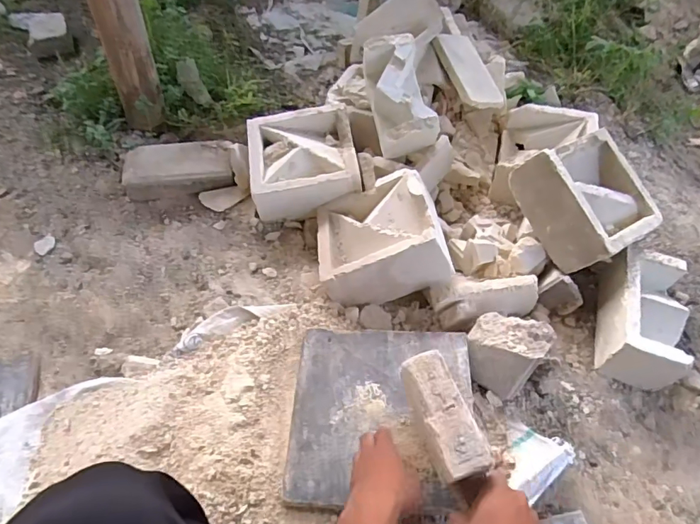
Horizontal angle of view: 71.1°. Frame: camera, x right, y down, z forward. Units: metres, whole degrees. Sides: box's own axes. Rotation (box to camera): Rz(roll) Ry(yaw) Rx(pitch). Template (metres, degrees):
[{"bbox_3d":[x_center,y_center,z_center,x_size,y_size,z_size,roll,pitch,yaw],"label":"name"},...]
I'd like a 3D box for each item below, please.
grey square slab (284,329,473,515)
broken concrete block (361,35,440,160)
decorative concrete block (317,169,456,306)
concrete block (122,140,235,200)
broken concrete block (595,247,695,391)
[{"bbox_3d":[0.045,0.199,0.664,0.241,0.029,0.243,4,55,0],"label":"grey square slab"},{"bbox_3d":[0.099,-0.316,0.938,0.102,0.109,0.220,-13,84,-12],"label":"broken concrete block"},{"bbox_3d":[0.055,-0.037,0.850,0.202,0.097,0.207,-21,42,16],"label":"decorative concrete block"},{"bbox_3d":[-0.340,-0.182,0.985,0.213,0.062,0.109,-6,55,-7],"label":"concrete block"},{"bbox_3d":[0.472,0.085,0.787,0.101,0.090,0.201,16,56,8],"label":"broken concrete block"}]

